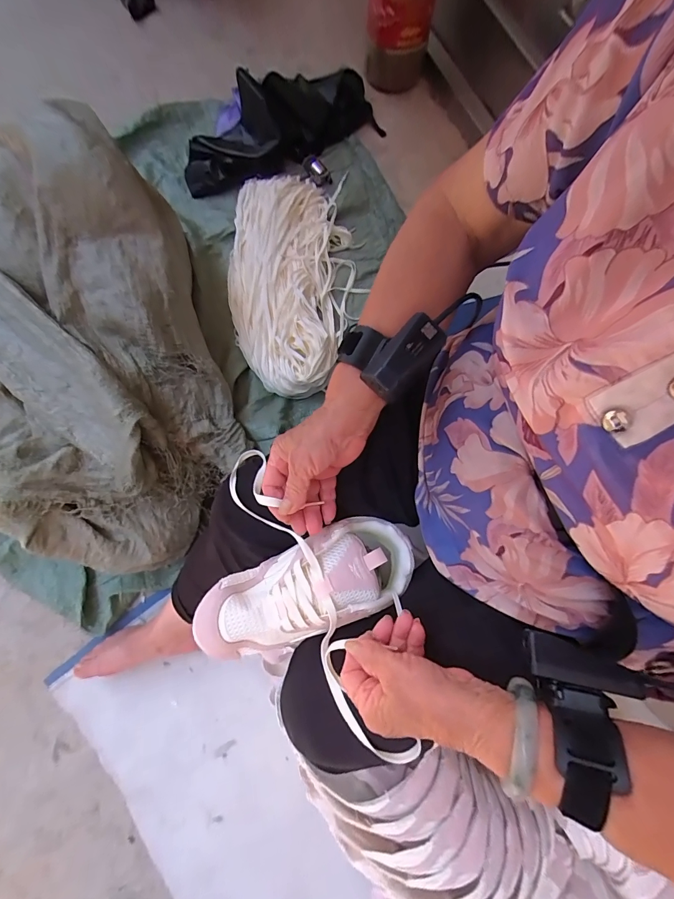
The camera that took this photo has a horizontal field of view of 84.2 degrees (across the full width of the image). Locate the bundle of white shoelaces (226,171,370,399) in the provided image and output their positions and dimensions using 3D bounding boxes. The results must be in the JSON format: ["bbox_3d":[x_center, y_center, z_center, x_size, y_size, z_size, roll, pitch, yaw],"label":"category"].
[{"bbox_3d":[-0.101,-0.390,0.818,0.287,0.061,0.564,-6,77,-2],"label":"bundle of white shoelaces"}]

